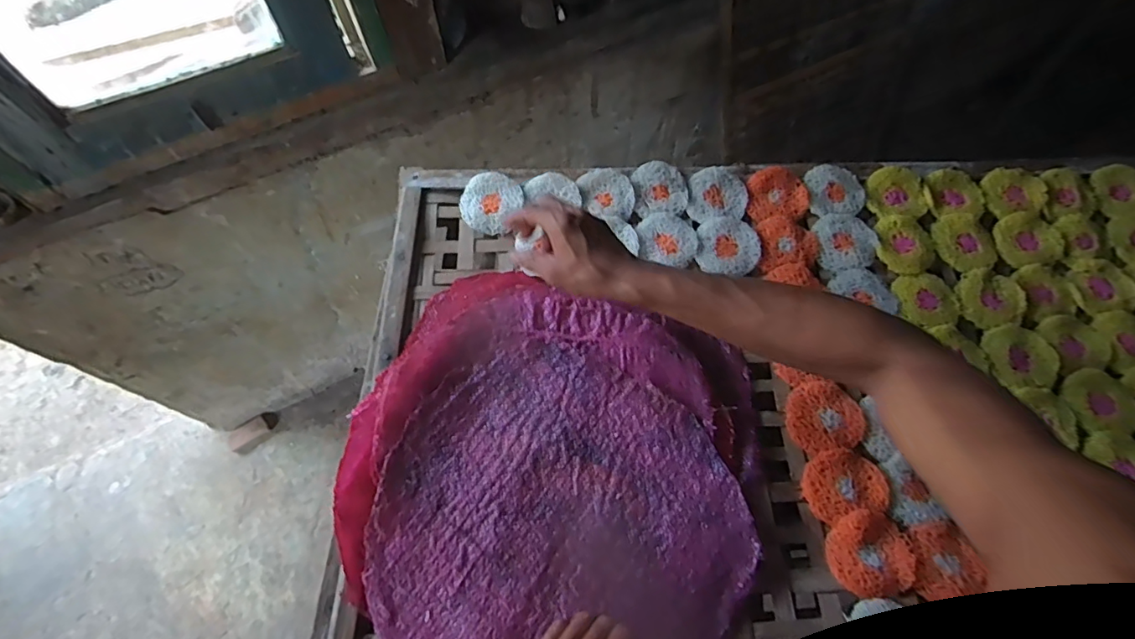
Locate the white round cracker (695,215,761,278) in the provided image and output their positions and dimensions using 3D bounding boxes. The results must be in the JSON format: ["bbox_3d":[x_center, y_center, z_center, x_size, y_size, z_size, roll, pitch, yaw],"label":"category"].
[{"bbox_3d":[0.195,-0.092,0.631,0.072,0.008,0.076,-1,71,3],"label":"white round cracker"}]

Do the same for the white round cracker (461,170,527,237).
[{"bbox_3d":[-0.098,-0.147,0.651,0.075,0.009,0.076,-1,80,4],"label":"white round cracker"}]

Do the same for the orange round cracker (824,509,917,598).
[{"bbox_3d":[0.289,0.224,0.499,0.076,0.014,0.073,0,64,-1],"label":"orange round cracker"}]

